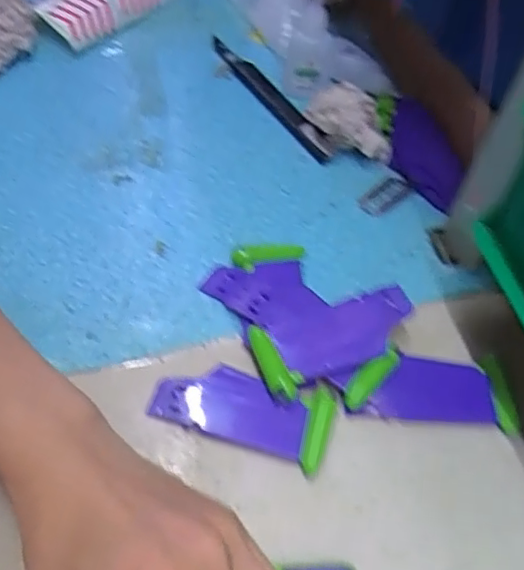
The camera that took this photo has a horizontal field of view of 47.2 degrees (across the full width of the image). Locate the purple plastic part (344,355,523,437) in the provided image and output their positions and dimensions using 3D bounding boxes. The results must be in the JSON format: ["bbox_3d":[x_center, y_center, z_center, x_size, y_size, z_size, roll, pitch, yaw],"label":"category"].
[{"bbox_3d":[0.093,0.055,0.317,0.084,0.009,0.037,7,53,-1],"label":"purple plastic part"}]

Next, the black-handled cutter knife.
[{"bbox_3d":[0.004,-0.147,0.459,0.016,0.011,0.158,-26,60,-23],"label":"black-handled cutter knife"}]

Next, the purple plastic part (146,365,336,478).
[{"bbox_3d":[-0.009,0.061,0.304,0.089,0.006,0.040,19,54,8],"label":"purple plastic part"}]

